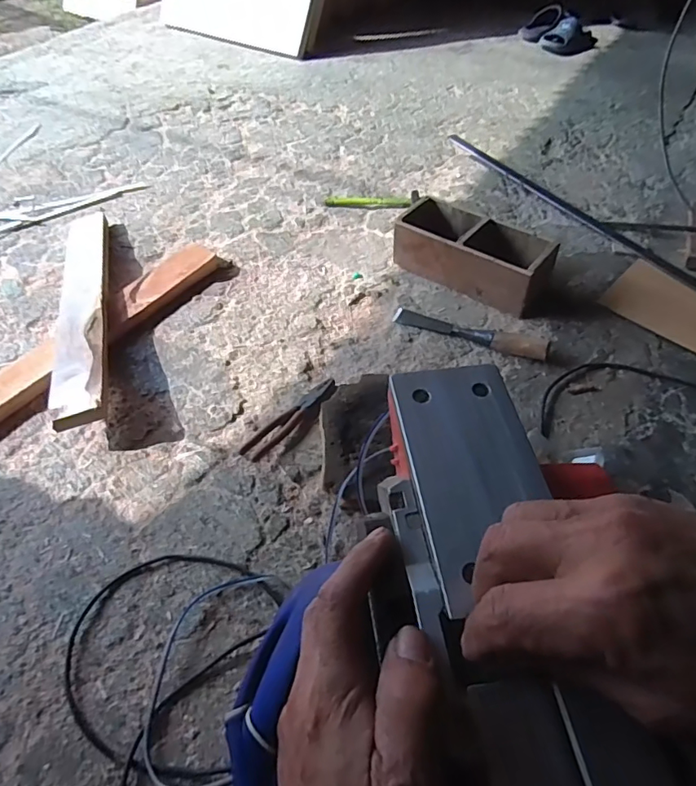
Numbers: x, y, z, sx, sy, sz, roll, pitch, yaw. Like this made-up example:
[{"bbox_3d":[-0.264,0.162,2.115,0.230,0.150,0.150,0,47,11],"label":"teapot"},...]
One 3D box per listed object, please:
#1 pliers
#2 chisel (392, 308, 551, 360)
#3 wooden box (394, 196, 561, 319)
[{"bbox_3d":[-0.089,0.039,0.811,0.188,0.033,0.048,-35,56,-23],"label":"pliers"},{"bbox_3d":[0.217,-0.113,0.911,0.286,0.046,0.033,22,55,21],"label":"chisel"},{"bbox_3d":[0.254,-0.274,1.006,0.310,0.110,0.128,31,59,27],"label":"wooden box"}]

